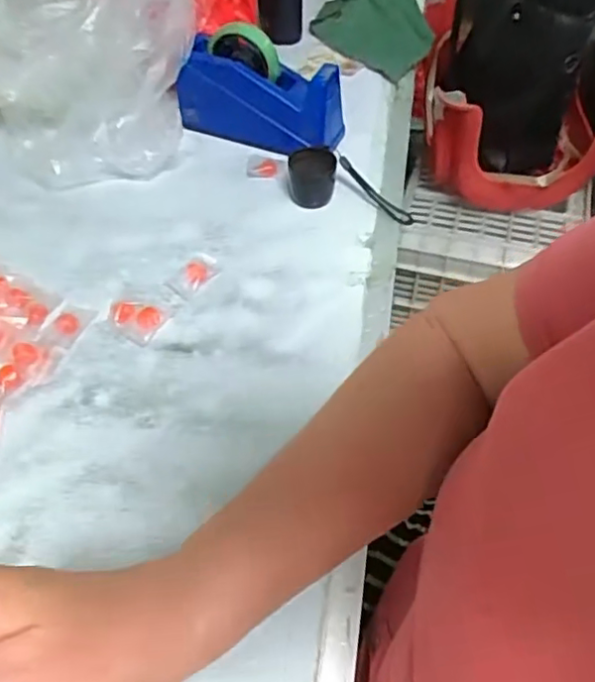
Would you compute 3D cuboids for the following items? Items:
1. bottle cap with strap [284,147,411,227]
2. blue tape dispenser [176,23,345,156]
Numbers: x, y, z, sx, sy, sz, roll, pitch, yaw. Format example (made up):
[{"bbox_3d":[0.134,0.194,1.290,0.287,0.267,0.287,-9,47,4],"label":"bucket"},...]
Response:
[{"bbox_3d":[0.059,-0.172,0.676,0.151,0.058,0.051,19,54,-2],"label":"bottle cap with strap"},{"bbox_3d":[-0.044,-0.299,0.723,0.199,0.117,0.061,20,55,15],"label":"blue tape dispenser"}]

